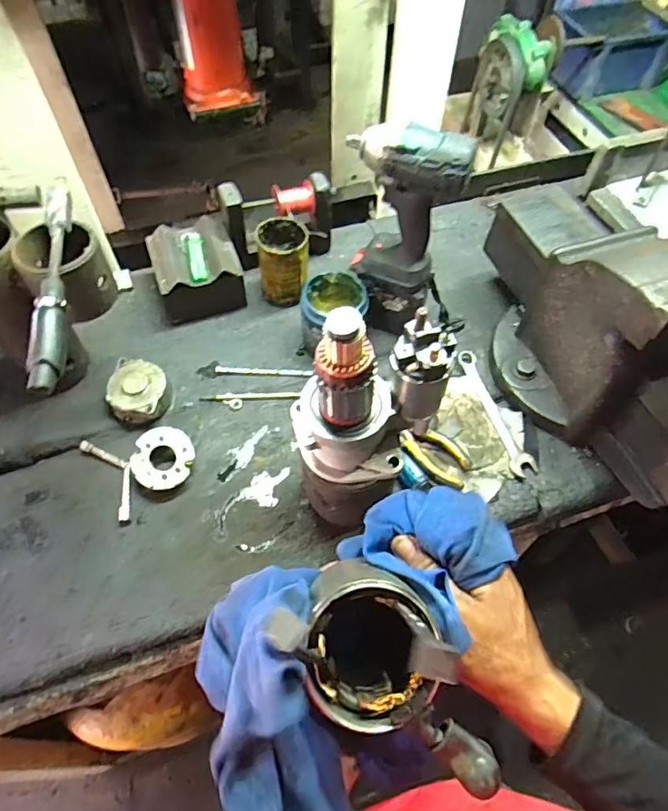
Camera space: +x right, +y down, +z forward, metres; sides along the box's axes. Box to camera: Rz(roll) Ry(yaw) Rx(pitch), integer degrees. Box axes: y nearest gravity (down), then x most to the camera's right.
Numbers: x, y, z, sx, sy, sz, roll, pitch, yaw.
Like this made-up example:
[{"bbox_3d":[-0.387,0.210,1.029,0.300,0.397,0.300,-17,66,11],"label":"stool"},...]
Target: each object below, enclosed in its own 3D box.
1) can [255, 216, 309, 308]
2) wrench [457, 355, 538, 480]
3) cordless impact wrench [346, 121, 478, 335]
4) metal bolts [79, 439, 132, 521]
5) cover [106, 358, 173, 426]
[{"bbox_3d":[-0.076,-0.216,0.791,0.076,0.110,0.078,1,58,-1],"label":"can"},{"bbox_3d":[0.223,0.007,0.716,0.033,0.014,0.202,-12,59,-9],"label":"wrench"},{"bbox_3d":[0.084,-0.219,0.676,0.144,0.270,0.068,18,59,10],"label":"cordless impact wrench"},{"bbox_3d":[-0.280,0.086,0.661,0.045,0.009,0.122,-34,73,-7],"label":"metal bolts"},{"bbox_3d":[-0.265,-0.021,0.702,0.077,0.039,0.088,1,58,-1],"label":"cover"}]

